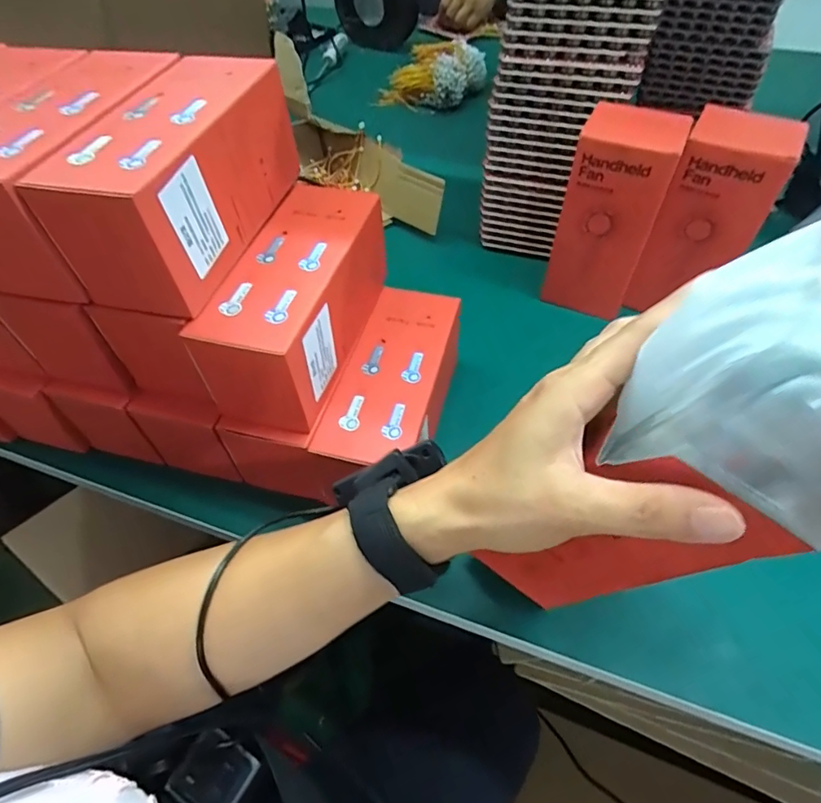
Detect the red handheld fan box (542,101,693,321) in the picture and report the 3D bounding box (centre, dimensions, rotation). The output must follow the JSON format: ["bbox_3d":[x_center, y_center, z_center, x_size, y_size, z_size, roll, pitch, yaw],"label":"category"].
[{"bbox_3d":[0.193,-0.179,0.501,0.086,0.192,0.053,15,55,13],"label":"red handheld fan box"}]

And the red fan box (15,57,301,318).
[{"bbox_3d":[-0.152,-0.152,0.349,0.084,0.091,0.182,15,55,13],"label":"red fan box"}]

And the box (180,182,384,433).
[{"bbox_3d":[-0.084,-0.077,0.397,0.084,0.087,0.186,17,55,14],"label":"box"}]

